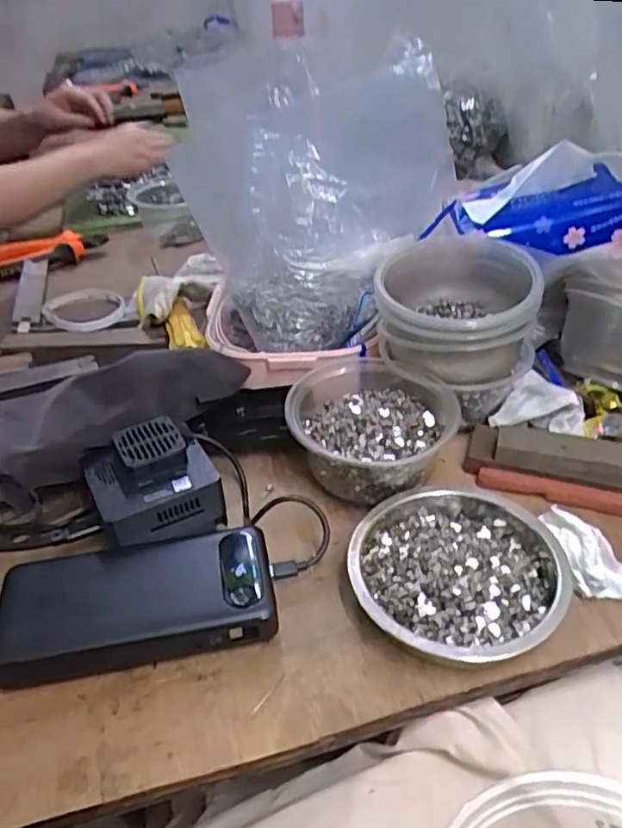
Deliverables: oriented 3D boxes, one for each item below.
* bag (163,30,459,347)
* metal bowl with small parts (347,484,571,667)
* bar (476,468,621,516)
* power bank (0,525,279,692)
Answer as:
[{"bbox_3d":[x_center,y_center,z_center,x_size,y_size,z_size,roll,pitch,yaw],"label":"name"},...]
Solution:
[{"bbox_3d":[0.010,-0.180,0.528,0.115,0.205,0.201,29,47,35],"label":"bag"},{"bbox_3d":[0.086,0.093,0.384,0.119,0.032,0.122,-2,37,1],"label":"metal bowl with small parts"},{"bbox_3d":[0.191,0.056,0.441,0.147,0.012,0.014,11,39,18],"label":"bar"},{"bbox_3d":[-0.101,0.110,0.381,0.154,0.027,0.074,-8,37,-7],"label":"power bank"}]

